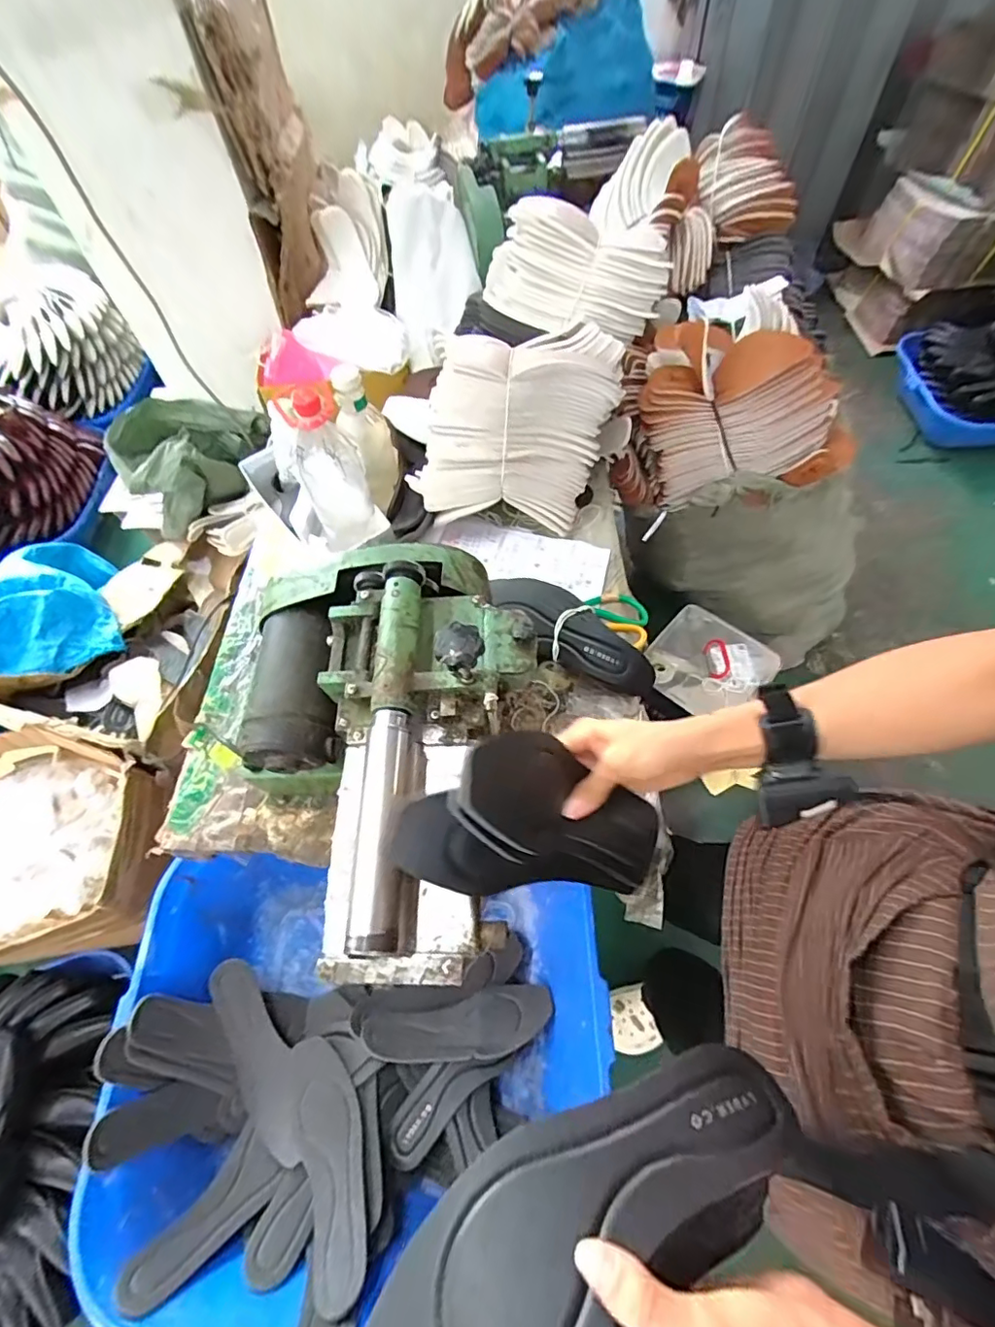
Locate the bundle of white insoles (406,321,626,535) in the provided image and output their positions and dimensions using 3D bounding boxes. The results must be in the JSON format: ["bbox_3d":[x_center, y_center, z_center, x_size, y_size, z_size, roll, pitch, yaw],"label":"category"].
[{"bbox_3d":[0.032,-0.371,0.829,0.297,0.202,0.269,10,61,8],"label":"bundle of white insoles"}]

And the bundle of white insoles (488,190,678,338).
[{"bbox_3d":[0.123,-0.621,0.846,0.271,0.131,0.168,22,64,14],"label":"bundle of white insoles"}]

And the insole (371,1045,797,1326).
[{"bbox_3d":[0.051,0.269,0.257,0.240,0.038,0.095,-20,60,-25],"label":"insole"}]

